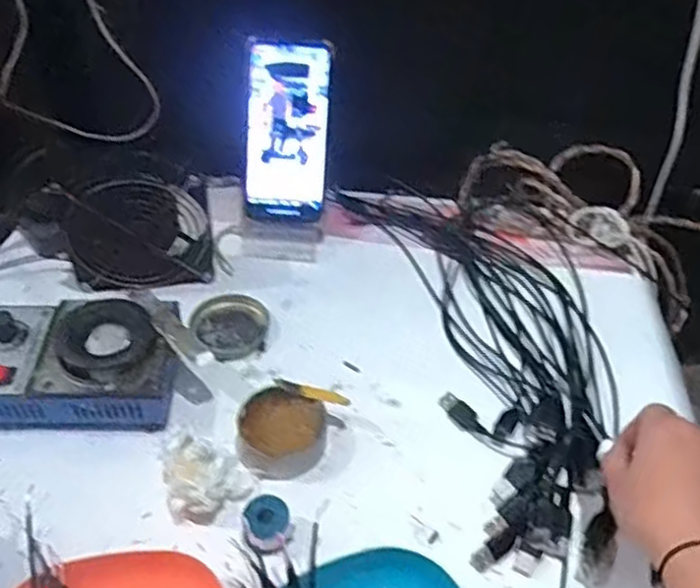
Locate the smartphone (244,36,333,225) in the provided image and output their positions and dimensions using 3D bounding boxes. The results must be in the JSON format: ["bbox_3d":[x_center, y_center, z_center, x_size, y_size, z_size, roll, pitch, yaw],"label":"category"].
[{"bbox_3d":[-0.059,-0.150,0.674,0.073,0.165,0.011,5,12,-2],"label":"smartphone"}]

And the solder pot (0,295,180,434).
[{"bbox_3d":[-0.211,0.053,0.549,0.151,0.065,0.095,0,44,0],"label":"solder pot"}]

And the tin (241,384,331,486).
[{"bbox_3d":[-0.051,0.103,0.529,0.059,0.027,0.062,0,44,0],"label":"tin"}]

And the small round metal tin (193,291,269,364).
[{"bbox_3d":[-0.100,0.025,0.618,0.063,0.010,0.067,0,44,0],"label":"small round metal tin"}]

